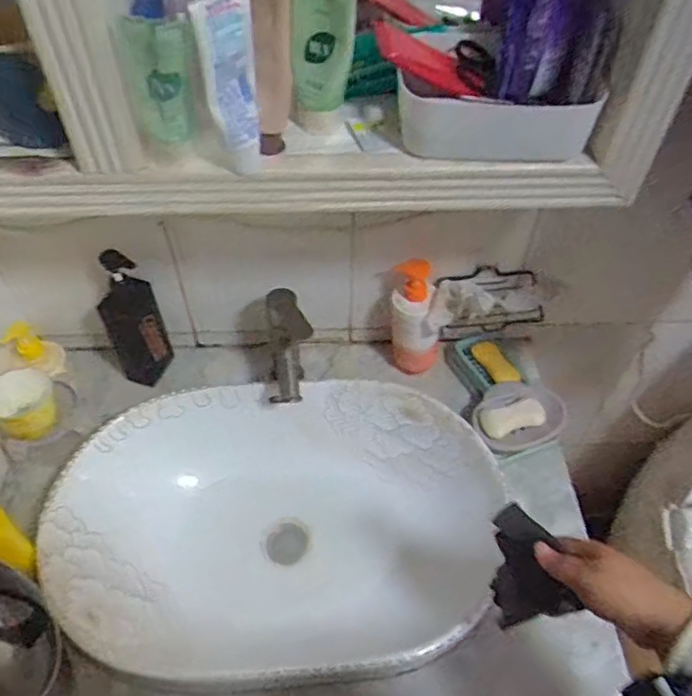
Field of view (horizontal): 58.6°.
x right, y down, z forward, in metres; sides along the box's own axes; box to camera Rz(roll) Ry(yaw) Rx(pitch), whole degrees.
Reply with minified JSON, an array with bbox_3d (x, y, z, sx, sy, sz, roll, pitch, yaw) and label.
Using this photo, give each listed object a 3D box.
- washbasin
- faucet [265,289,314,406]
[{"bbox_3d":[-0.083,0.248,0.835,0.554,0.153,0.386,-3,50,-3],"label":"washbasin"},{"bbox_3d":[-0.082,0.007,0.890,0.063,0.160,0.147,-4,50,-4],"label":"faucet"}]

